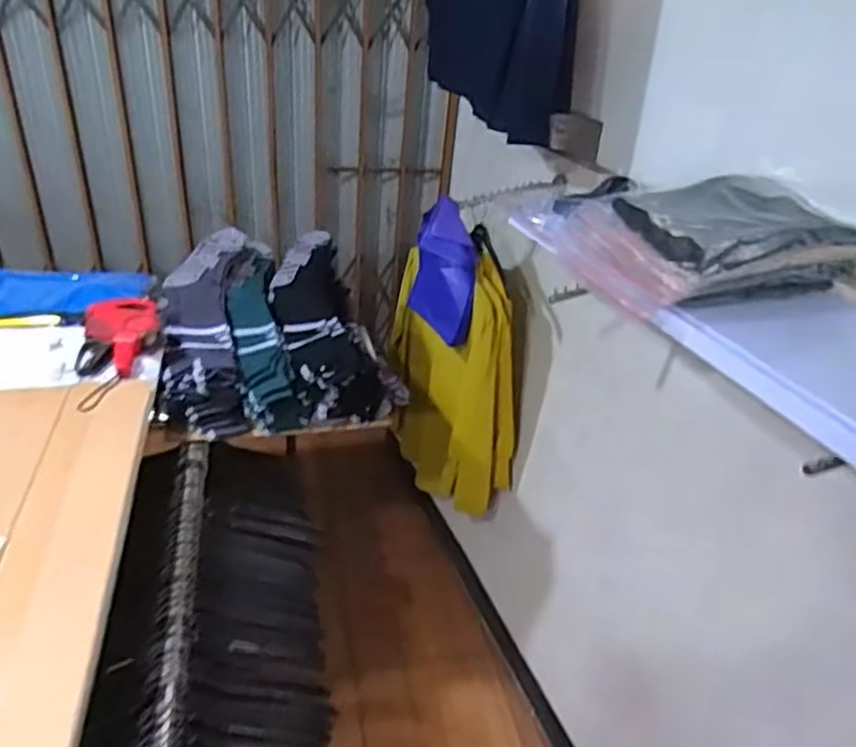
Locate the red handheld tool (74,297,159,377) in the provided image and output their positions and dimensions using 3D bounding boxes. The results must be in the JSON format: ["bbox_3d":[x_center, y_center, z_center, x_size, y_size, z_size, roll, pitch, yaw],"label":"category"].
[{"bbox_3d":[-0.555,-0.070,1.200,0.129,0.051,0.196,-5,32,-17],"label":"red handheld tool"}]

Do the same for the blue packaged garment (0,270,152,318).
[{"bbox_3d":[-0.779,-0.148,1.377,0.349,0.044,0.281,0,31,-8],"label":"blue packaged garment"}]

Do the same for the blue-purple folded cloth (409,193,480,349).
[{"bbox_3d":[0.043,-0.253,1.651,0.066,0.322,0.230,-17,41,-30],"label":"blue-purple folded cloth"}]

